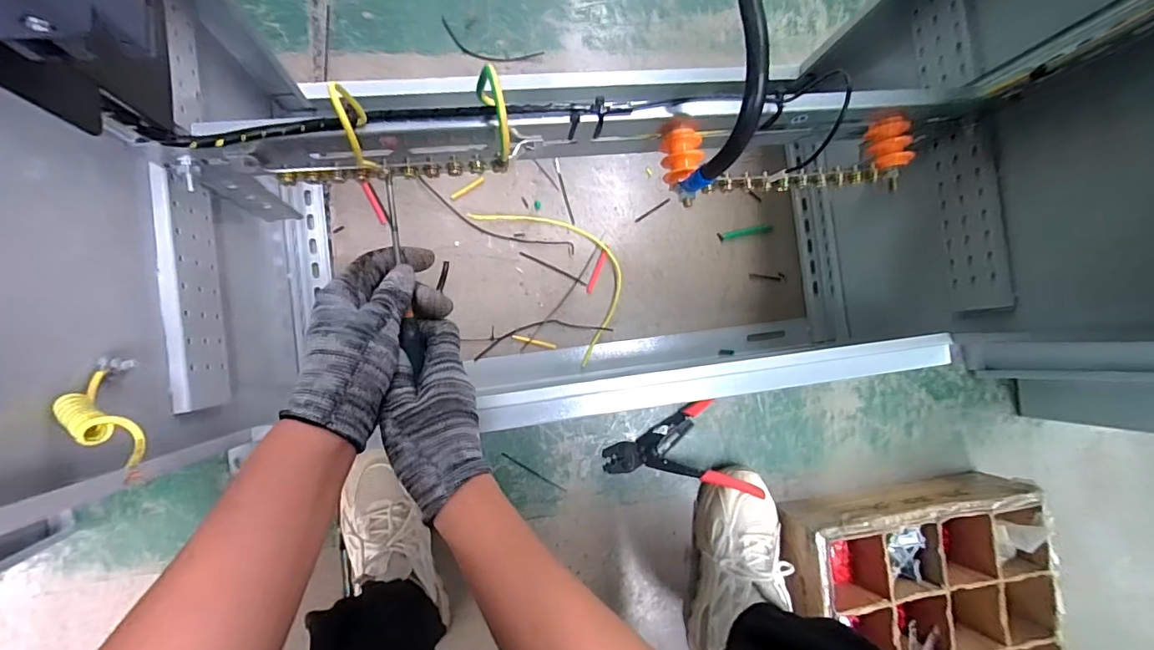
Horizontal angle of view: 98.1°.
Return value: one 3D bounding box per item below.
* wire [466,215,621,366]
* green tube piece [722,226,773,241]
[{"bbox_3d":[-0.016,-0.080,0.659,0.124,0.008,0.242,-37,93,-8],"label":"wire"},{"bbox_3d":[0.242,-0.132,0.705,0.079,0.007,0.011,-12,90,-9],"label":"green tube piece"}]

